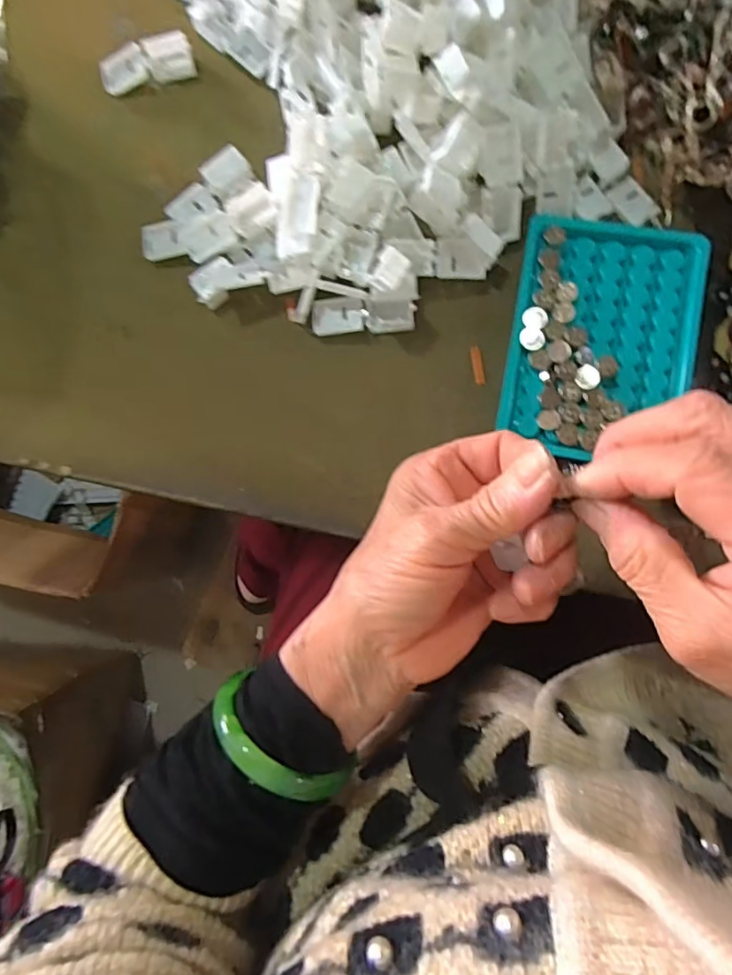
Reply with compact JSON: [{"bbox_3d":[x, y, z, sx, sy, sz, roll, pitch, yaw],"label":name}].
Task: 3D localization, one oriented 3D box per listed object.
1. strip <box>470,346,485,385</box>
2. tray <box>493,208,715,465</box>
[{"bbox_3d":[0.063,-0.069,0.303,0.006,0.004,0.021,-8,85,4],"label":"strip"},{"bbox_3d":[0.128,-0.082,0.292,0.096,0.014,0.127,9,87,5],"label":"tray"}]

